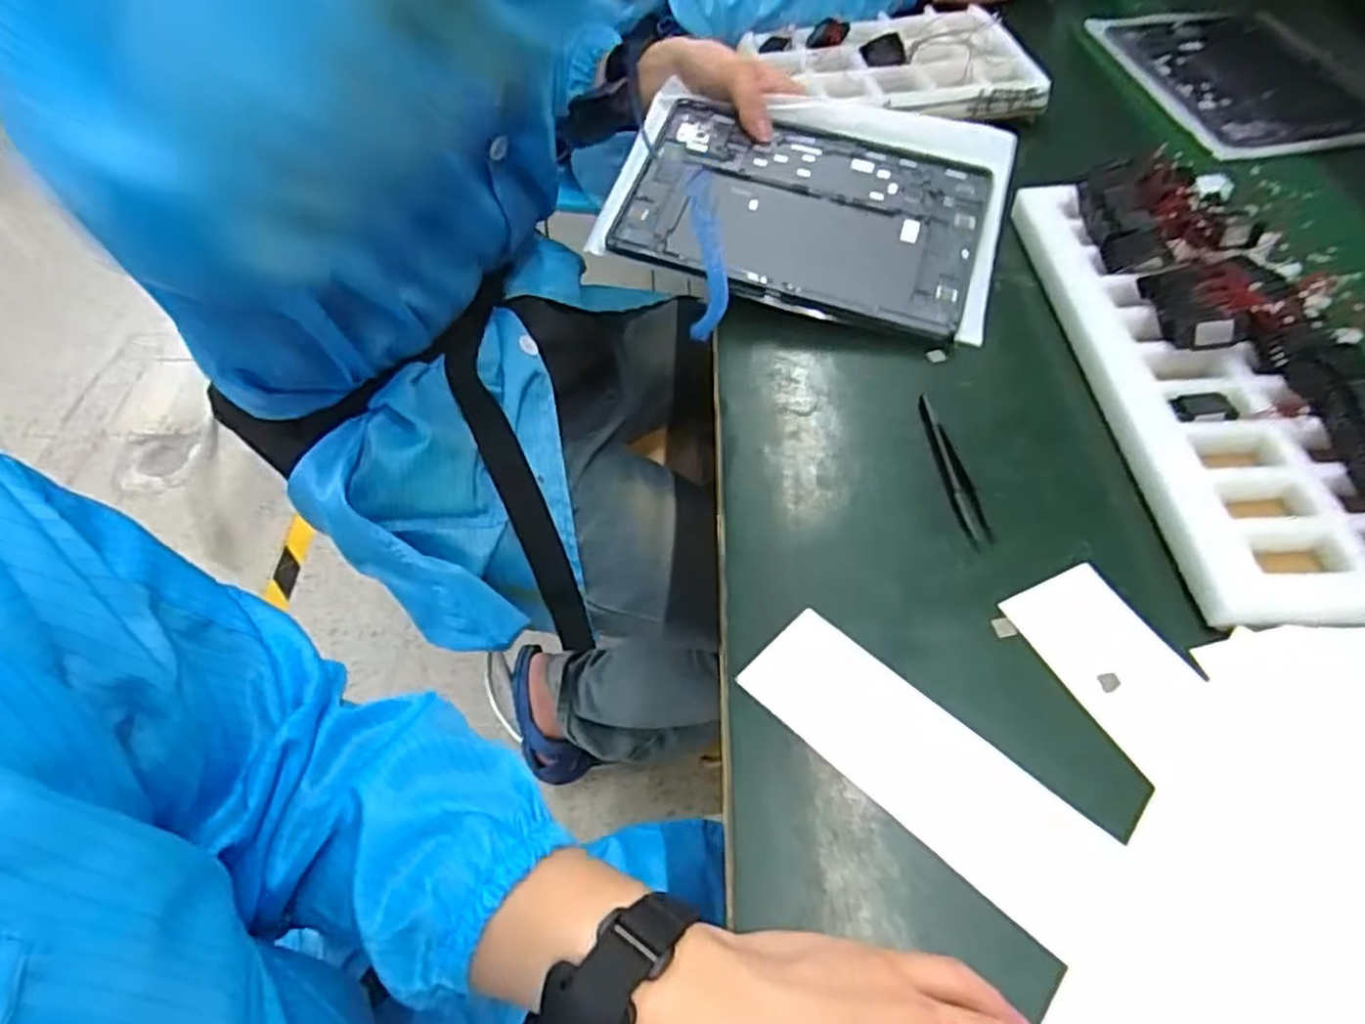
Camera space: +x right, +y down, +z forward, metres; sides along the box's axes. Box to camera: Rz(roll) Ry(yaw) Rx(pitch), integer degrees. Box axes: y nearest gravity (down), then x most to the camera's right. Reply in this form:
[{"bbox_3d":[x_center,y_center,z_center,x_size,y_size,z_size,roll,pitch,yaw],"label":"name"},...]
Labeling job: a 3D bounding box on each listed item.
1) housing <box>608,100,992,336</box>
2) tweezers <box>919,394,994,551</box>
[{"bbox_3d":[0.089,-0.223,0.569,0.252,0.009,0.170,17,66,6],"label":"housing"},{"bbox_3d":[0.161,-0.030,0.455,0.014,0.007,0.116,-5,52,-1],"label":"tweezers"}]

